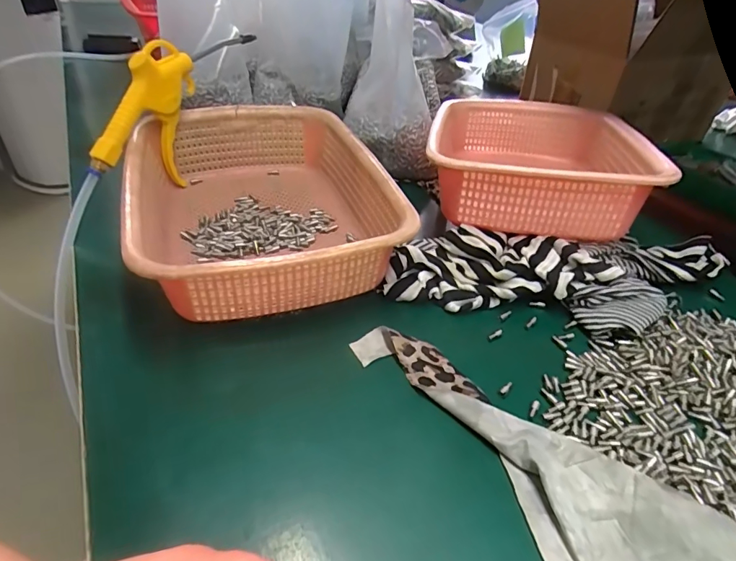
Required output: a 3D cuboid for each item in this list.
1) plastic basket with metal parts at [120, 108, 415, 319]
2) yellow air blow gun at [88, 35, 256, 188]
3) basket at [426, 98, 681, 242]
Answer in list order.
[{"bbox_3d":[-0.101,-0.077,0.426,0.208,0.073,0.300,-10,41,-18],"label":"plastic basket with metal parts"},{"bbox_3d":[-0.200,-0.190,0.477,0.026,0.116,0.227,21,69,20],"label":"yellow air blow gun"},{"bbox_3d":[0.180,-0.146,0.504,0.199,0.070,0.283,11,39,8],"label":"basket"}]

